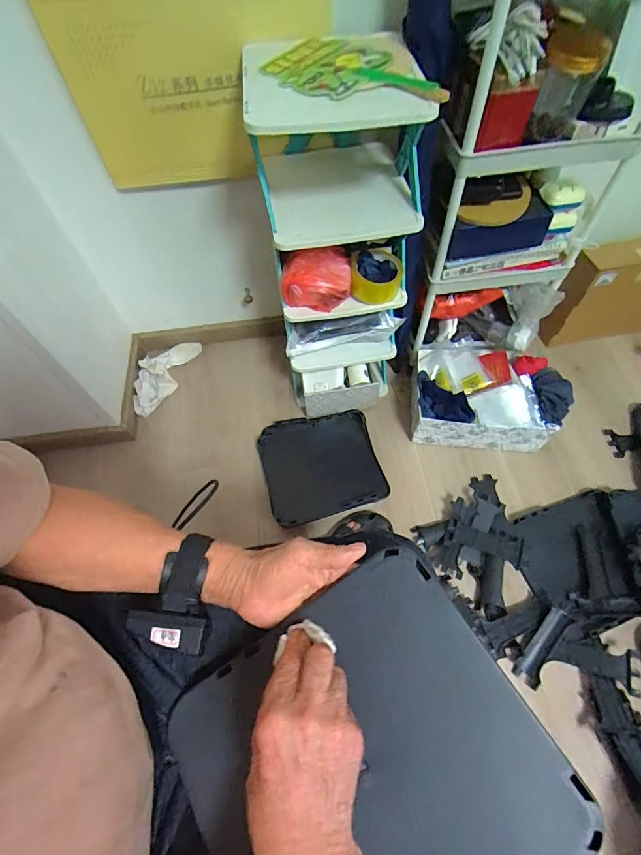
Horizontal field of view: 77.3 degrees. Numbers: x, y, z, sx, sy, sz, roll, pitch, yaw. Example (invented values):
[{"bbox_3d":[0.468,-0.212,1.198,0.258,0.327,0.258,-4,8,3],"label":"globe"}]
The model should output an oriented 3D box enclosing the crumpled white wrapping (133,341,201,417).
[{"bbox_3d":[-0.420,-0.147,1.057,0.096,0.059,0.254,19,63,12],"label":"crumpled white wrapping"}]

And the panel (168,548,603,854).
[{"bbox_3d":[0.033,0.261,0.308,0.257,0.017,0.240,-35,66,-4],"label":"panel"}]

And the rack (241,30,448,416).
[{"bbox_3d":[0.033,-0.314,0.789,0.241,0.604,0.283,-7,61,-2],"label":"rack"}]

